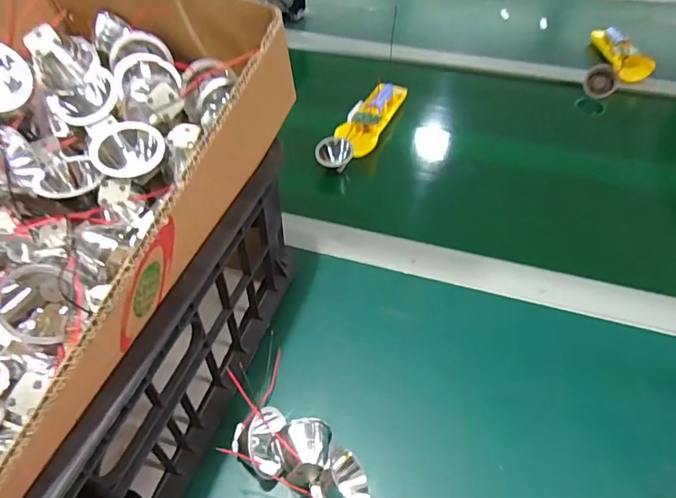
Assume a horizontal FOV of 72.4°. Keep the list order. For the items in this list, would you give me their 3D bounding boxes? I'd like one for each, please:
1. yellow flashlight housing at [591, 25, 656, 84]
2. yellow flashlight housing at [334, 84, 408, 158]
[{"bbox_3d":[0.447,-0.308,0.724,0.053,0.033,0.170,6,48,5],"label":"yellow flashlight housing"},{"bbox_3d":[0.048,-0.176,0.603,0.051,0.020,0.165,21,51,18],"label":"yellow flashlight housing"}]

